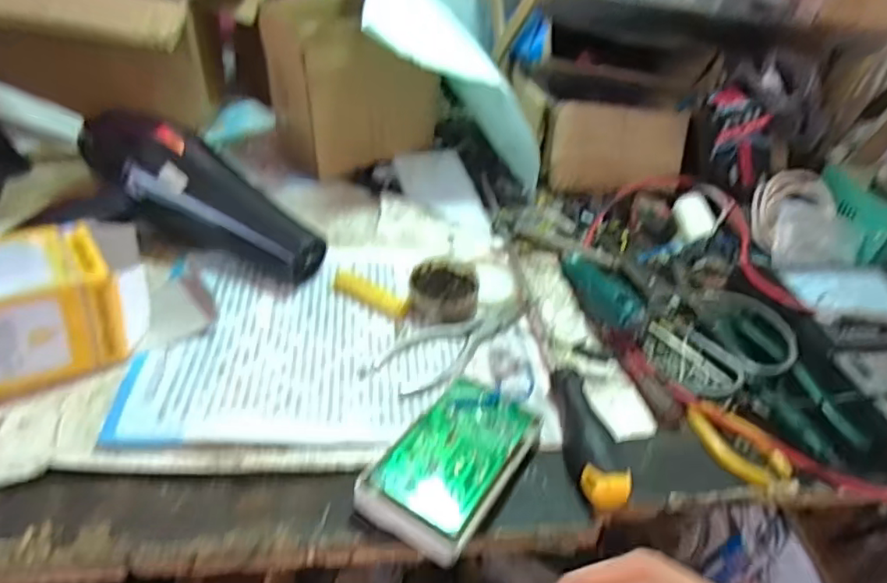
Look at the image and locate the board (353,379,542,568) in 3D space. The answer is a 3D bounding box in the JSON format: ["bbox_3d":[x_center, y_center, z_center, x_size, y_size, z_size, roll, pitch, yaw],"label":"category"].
[{"bbox_3d":[0.006,0.098,0.343,0.061,0.023,0.107,28,40,22],"label":"board"}]

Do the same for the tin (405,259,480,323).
[{"bbox_3d":[0.001,-0.001,0.472,0.053,0.022,0.056,4,38,-3],"label":"tin"}]

